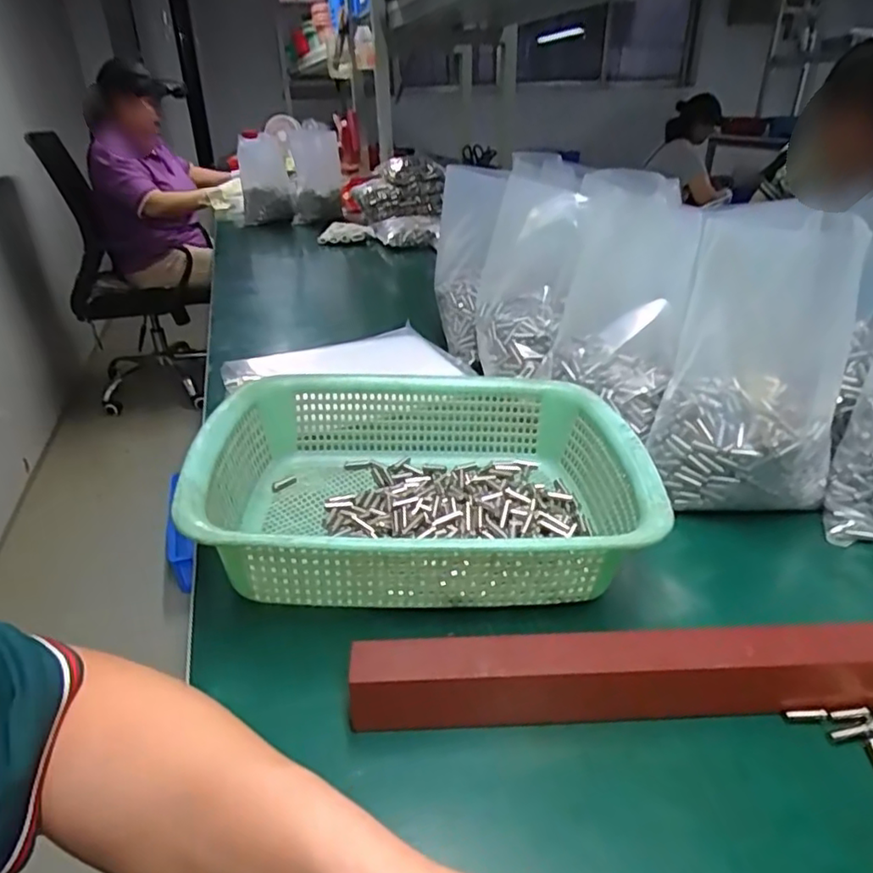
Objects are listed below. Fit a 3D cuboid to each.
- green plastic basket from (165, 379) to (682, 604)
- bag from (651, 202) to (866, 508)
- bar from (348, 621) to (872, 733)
[{"bbox_3d":[-0.006,0.030,0.436,0.282,0.088,0.217,-2,29,-2],"label":"green plastic basket"},{"bbox_3d":[0.243,-0.050,0.459,0.122,0.227,0.069,13,11,27],"label":"bag"},{"bbox_3d":[0.147,0.121,0.317,0.375,0.048,0.026,-2,29,-2],"label":"bar"}]

